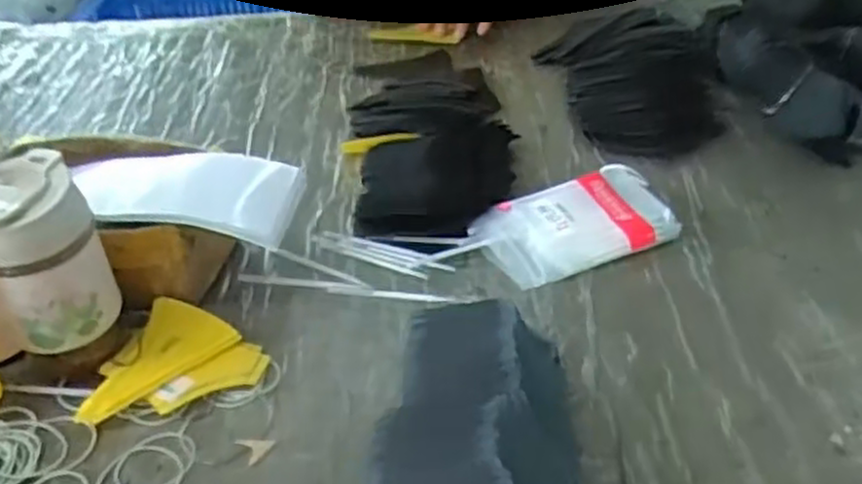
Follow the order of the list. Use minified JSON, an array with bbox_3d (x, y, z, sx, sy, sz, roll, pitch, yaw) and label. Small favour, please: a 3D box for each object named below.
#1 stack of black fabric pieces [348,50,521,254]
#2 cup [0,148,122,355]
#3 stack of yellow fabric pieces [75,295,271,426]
[{"bbox_3d":[-0.001,-0.130,0.862,0.168,0.033,0.405,-4,36,-4],"label":"stack of black fabric pieces"},{"bbox_3d":[-0.273,0.021,0.558,0.078,0.146,0.076,-18,39,-21],"label":"cup"},{"bbox_3d":[-0.186,0.096,0.579,0.106,0.028,0.116,9,37,15],"label":"stack of yellow fabric pieces"}]

